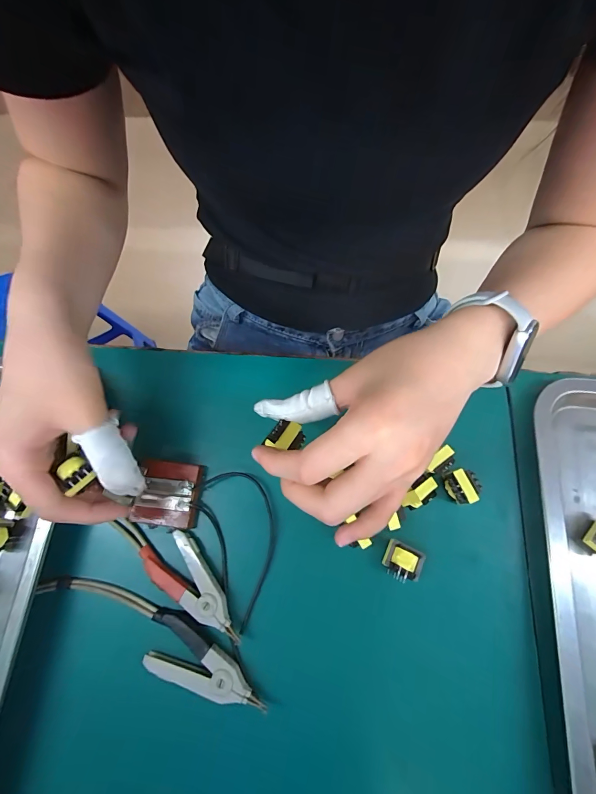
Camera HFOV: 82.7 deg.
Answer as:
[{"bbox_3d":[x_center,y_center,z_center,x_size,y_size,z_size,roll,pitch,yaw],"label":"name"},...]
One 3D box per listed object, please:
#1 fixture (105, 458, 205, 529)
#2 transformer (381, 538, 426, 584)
[{"bbox_3d":[-0.103,0.077,0.269,0.050,0.012,0.048,8,70,3],"label":"fixture"},{"bbox_3d":[0.074,0.117,0.239,0.024,0.013,0.023,25,74,11],"label":"transformer"}]

